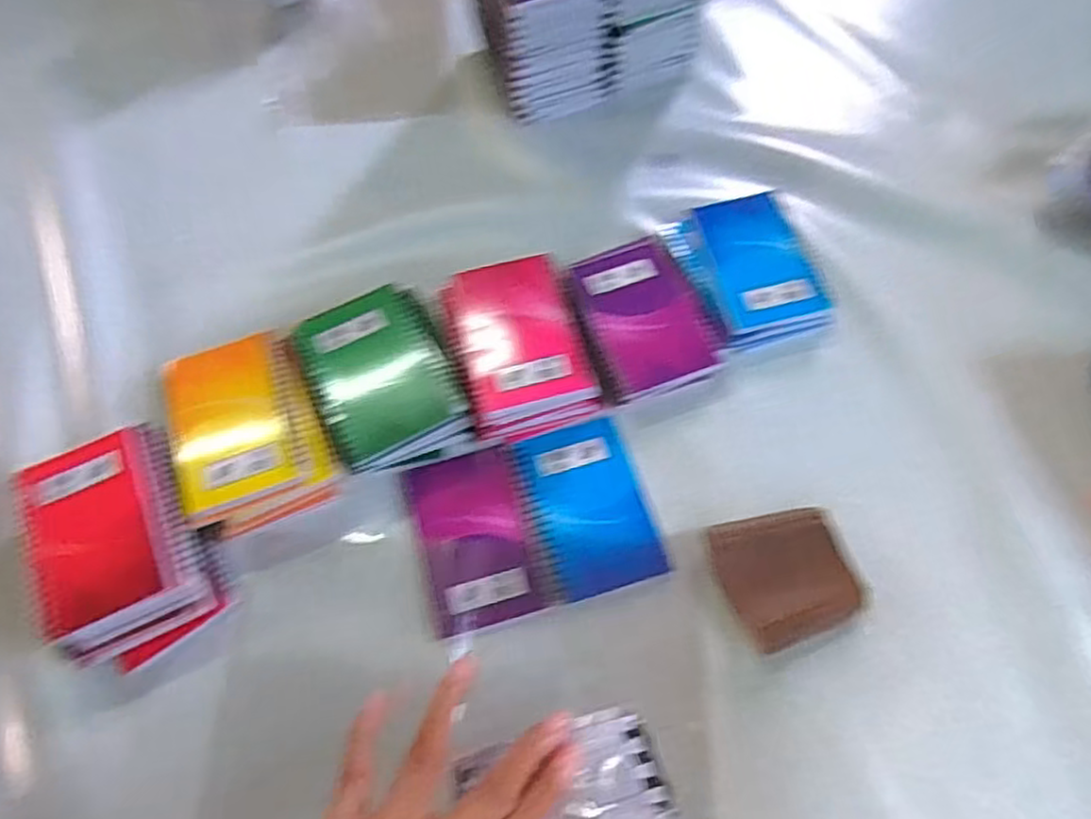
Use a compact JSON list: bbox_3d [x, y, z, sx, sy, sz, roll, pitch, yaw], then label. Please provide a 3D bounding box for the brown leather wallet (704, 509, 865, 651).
[{"bbox_3d":[0.167,0.112,0.499,0.084,0.018,0.086,-19,65,-7],"label":"brown leather wallet"}]

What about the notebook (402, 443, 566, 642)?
[{"bbox_3d":[-0.047,0.092,0.528,0.091,0.006,0.127,-15,64,-5],"label":"notebook"}]

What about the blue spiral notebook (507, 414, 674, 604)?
[{"bbox_3d":[0.031,0.071,0.536,0.088,0.004,0.127,-16,64,-6],"label":"blue spiral notebook"}]

